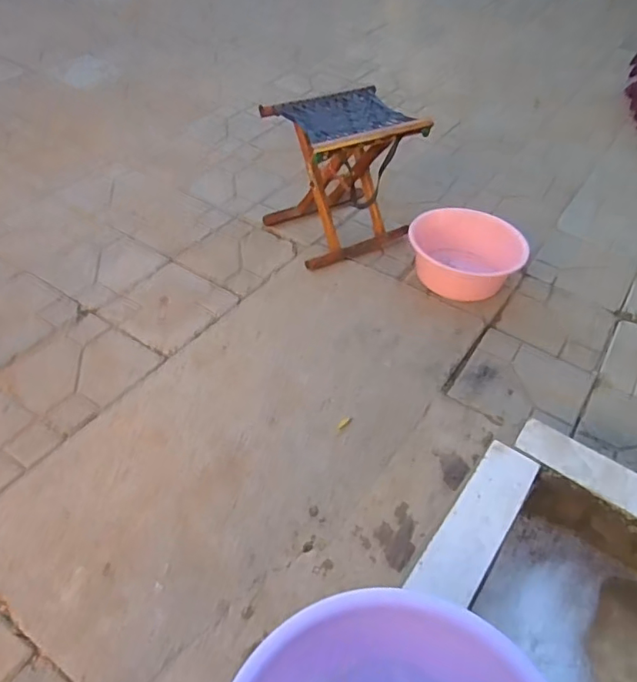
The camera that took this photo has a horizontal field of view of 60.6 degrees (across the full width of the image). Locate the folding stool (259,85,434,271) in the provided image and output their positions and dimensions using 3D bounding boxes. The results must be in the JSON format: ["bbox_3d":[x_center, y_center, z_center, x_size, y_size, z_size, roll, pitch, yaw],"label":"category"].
[{"bbox_3d":[0.050,-0.401,1.348,0.299,0.315,0.261,-24,51,-26],"label":"folding stool"}]

